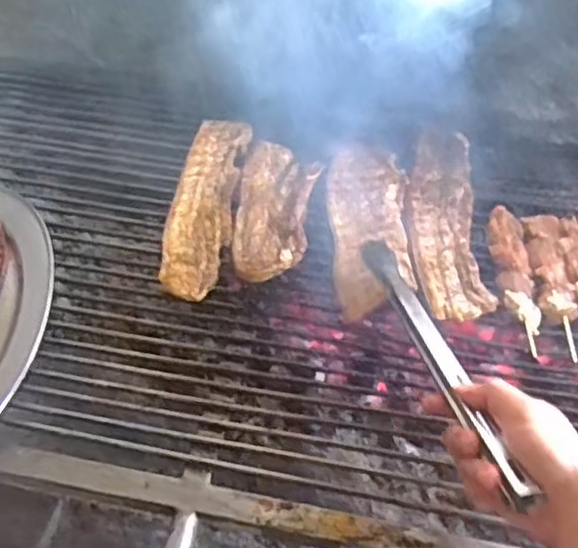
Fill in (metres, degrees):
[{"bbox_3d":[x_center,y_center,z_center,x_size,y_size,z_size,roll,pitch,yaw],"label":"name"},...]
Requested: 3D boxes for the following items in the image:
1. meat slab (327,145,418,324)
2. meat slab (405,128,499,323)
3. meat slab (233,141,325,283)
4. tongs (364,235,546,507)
[{"bbox_3d":[0.087,-0.056,0.748,0.085,0.025,0.240,1,50,3],"label":"meat slab"},{"bbox_3d":[0.170,-0.063,0.757,0.076,0.028,0.252,1,50,2],"label":"meat slab"},{"bbox_3d":[-0.015,-0.081,0.774,0.087,0.031,0.211,1,51,3],"label":"meat slab"},{"bbox_3d":[0.122,0.054,0.603,0.026,0.020,0.338,-11,34,-7],"label":"tongs"}]

